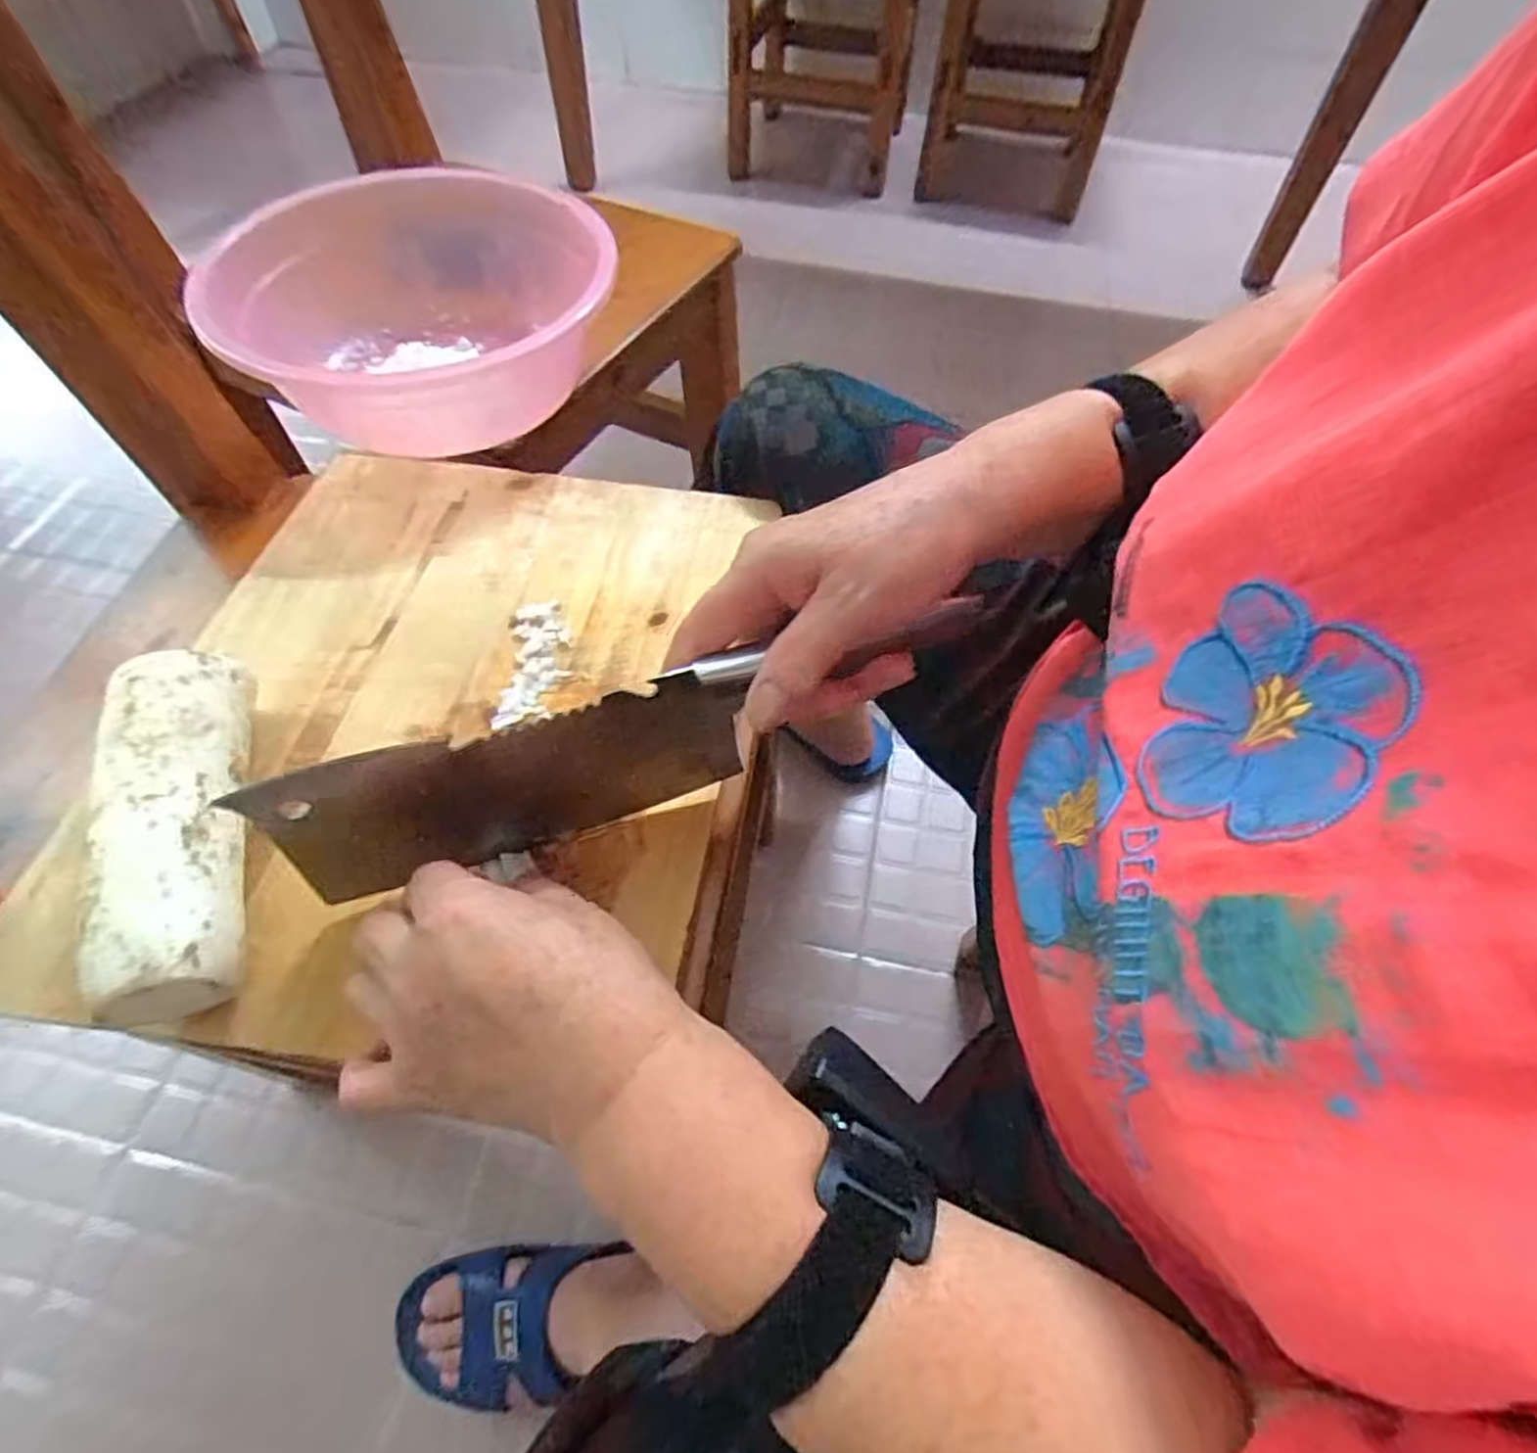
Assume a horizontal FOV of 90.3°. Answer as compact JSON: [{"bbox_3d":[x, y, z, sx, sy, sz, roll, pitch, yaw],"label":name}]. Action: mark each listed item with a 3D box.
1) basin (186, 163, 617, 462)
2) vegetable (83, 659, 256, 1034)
[{"bbox_3d":[-0.233,-0.282,0.527,0.240,0.083,0.255,1,56,-1],"label":"basin"},{"bbox_3d":[-0.251,0.043,0.327,0.049,0.051,0.157,-15,59,-11],"label":"vegetable"}]

